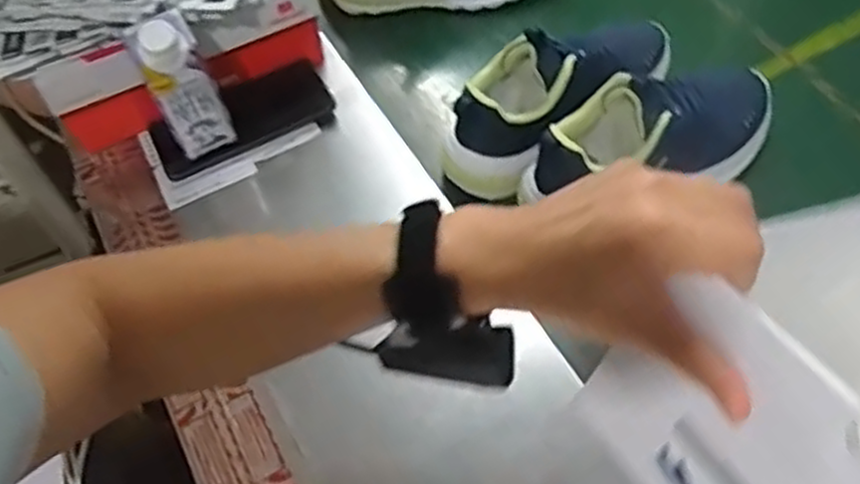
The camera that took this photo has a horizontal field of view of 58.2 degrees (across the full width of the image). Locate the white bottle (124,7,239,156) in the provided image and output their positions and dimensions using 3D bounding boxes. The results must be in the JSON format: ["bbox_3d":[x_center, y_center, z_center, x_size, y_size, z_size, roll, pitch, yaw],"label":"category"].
[{"bbox_3d":[-0.204,-0.124,0.644,0.050,0.145,0.047,-26,58,-12],"label":"white bottle"}]

